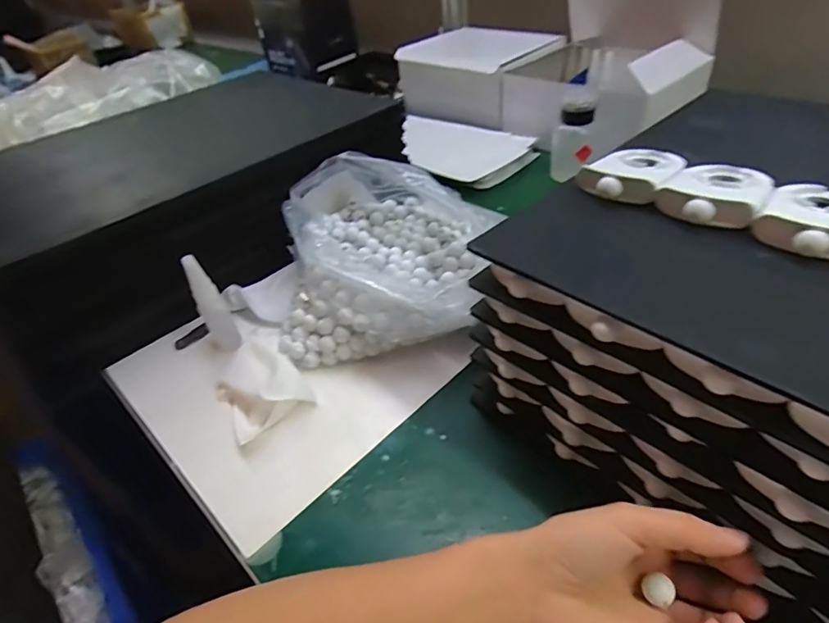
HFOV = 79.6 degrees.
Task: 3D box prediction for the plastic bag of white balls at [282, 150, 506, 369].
[{"bbox_3d":[-0.044,-0.067,0.528,0.180,0.121,0.230,-6,40,2],"label":"plastic bag of white balls"}]

